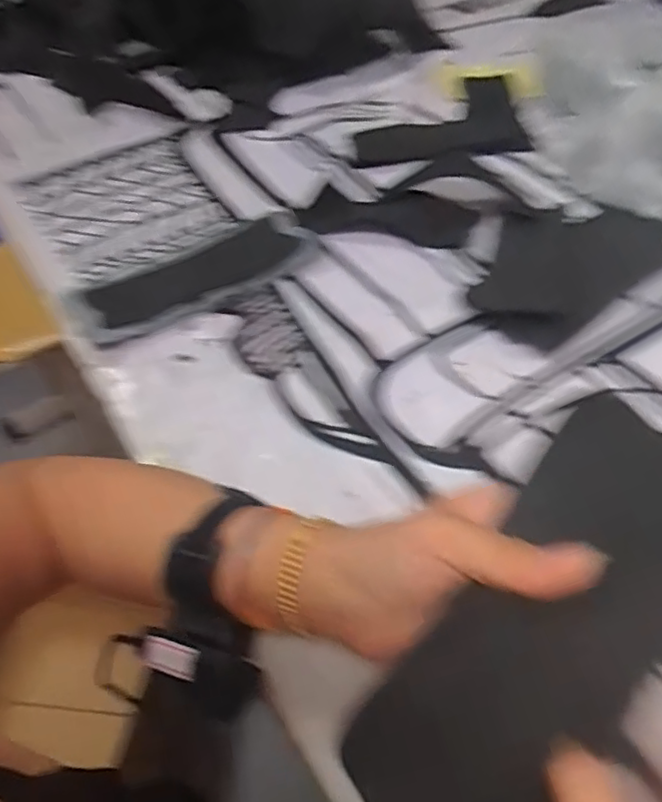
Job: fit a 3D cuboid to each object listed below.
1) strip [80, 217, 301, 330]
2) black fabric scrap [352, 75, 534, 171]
[{"bbox_3d":[-0.125,-0.119,0.599,0.195,0.014,0.084,-28,51,-20],"label":"strip"},{"bbox_3d":[0.132,-0.364,0.814,0.202,0.019,0.223,-4,47,2],"label":"black fabric scrap"}]

